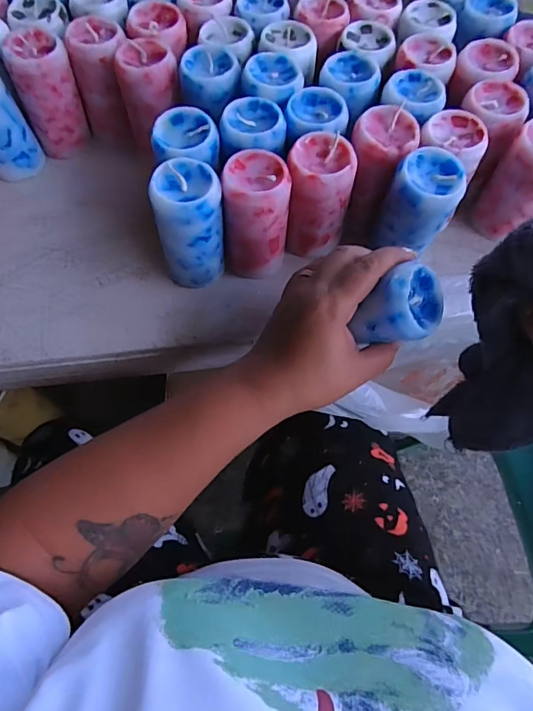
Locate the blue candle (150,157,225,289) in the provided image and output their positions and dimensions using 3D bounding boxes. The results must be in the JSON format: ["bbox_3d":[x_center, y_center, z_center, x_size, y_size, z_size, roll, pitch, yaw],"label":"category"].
[{"bbox_3d":[-0.058,-0.099,0.366,0.051,0.094,0.053,-4,67,-3],"label":"blue candle"}]

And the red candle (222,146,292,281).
[{"bbox_3d":[-0.007,-0.108,0.372,0.048,0.092,0.050,8,67,2],"label":"red candle"}]

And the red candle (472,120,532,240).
[{"bbox_3d":[0.217,-0.146,0.394,0.049,0.091,0.047,35,71,12],"label":"red candle"}]

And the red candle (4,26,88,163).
[{"bbox_3d":[-0.196,-0.235,0.424,0.054,0.089,0.057,-25,70,-11],"label":"red candle"}]

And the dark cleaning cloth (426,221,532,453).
[{"bbox_3d":[0.156,-0.004,0.293,0.047,0.153,0.067,5,34,1],"label":"dark cleaning cloth"}]

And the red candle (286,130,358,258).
[{"bbox_3d":[0.042,-0.127,0.380,0.052,0.090,0.054,-1,67,-1],"label":"red candle"}]

